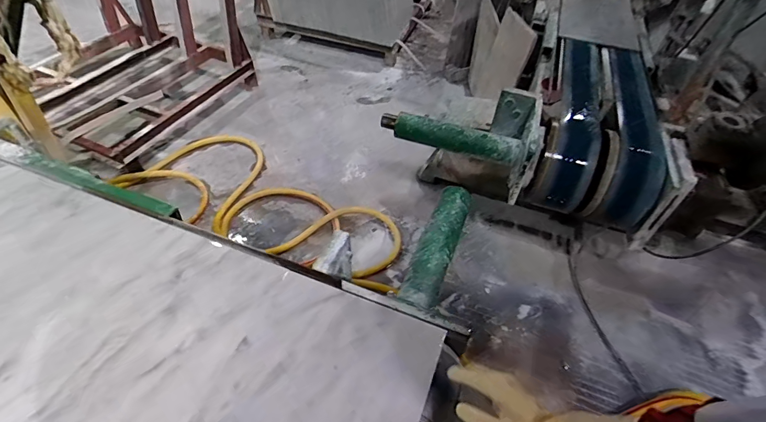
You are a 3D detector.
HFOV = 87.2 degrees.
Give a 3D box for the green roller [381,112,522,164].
[{"bbox_3d":[0.218,-0.246,1.324,0.463,0.080,0.094,19,49,13],"label":"green roller"}]

